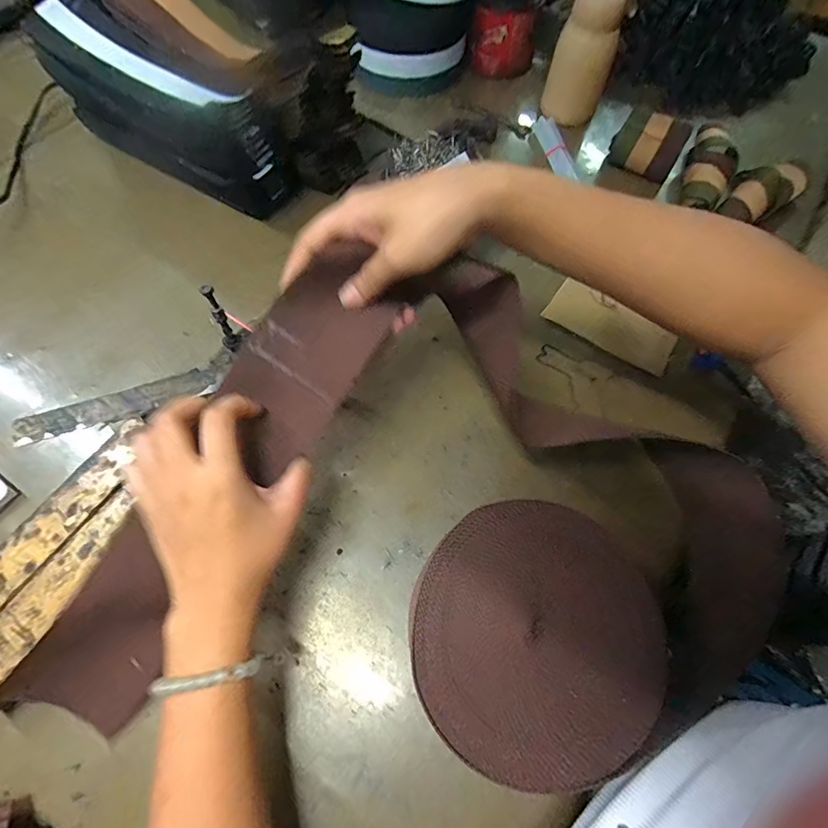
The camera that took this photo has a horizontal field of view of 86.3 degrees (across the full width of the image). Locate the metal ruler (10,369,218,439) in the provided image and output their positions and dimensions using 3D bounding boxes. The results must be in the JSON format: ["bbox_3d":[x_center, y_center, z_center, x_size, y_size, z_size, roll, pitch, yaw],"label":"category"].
[{"bbox_3d":[-0.242,-0.009,0.365,0.149,0.007,0.027,-20,70,-14],"label":"metal ruler"}]

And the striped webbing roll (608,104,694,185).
[{"bbox_3d":[0.301,-0.340,0.558,0.065,0.063,0.076,-41,73,-18],"label":"striped webbing roll"}]

